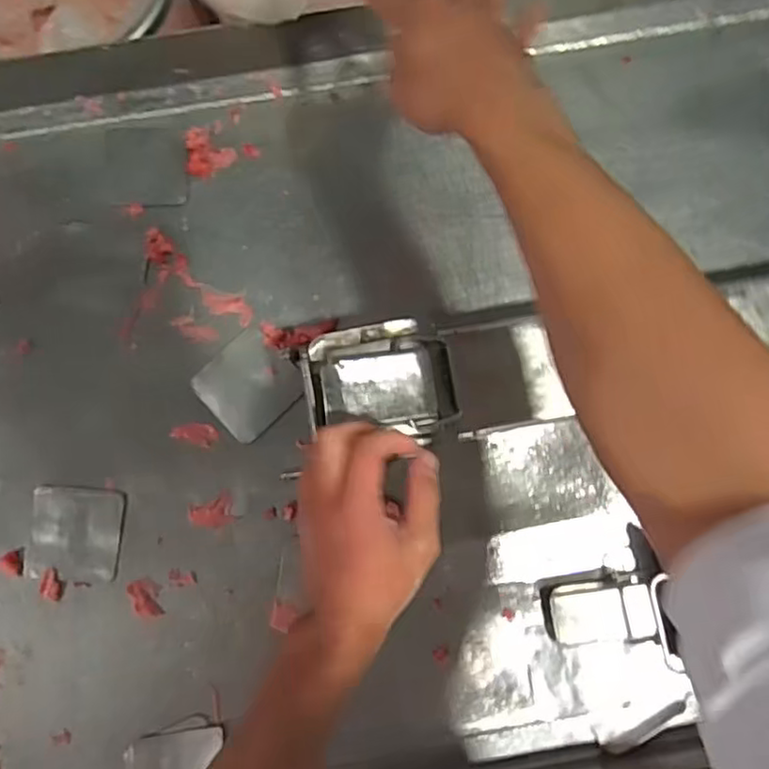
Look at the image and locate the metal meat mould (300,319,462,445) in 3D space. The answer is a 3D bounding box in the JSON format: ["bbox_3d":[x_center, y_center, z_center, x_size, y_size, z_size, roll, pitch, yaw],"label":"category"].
[{"bbox_3d":[-0.004,-0.003,0.523,0.115,0.042,0.094,-12,84,-1],"label":"metal meat mould"}]

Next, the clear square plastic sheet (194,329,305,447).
[{"bbox_3d":[-0.130,0.000,0.654,0.087,0.004,0.087,-43,81,0],"label":"clear square plastic sheet"}]

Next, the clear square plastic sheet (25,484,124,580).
[{"bbox_3d":[-0.291,0.141,0.635,0.082,0.005,0.084,4,84,0],"label":"clear square plastic sheet"}]

